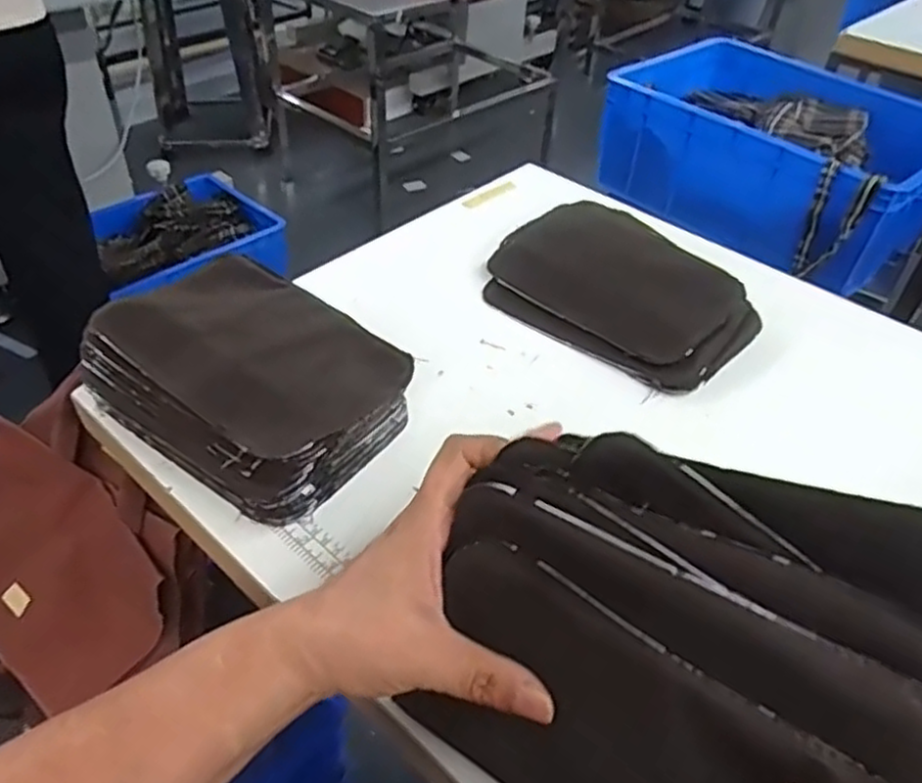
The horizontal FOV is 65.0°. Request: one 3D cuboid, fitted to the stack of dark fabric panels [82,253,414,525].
[{"bbox_3d":[-0.139,-0.010,0.477,0.180,0.070,0.134,27,47,24],"label":"stack of dark fabric panels"}]

